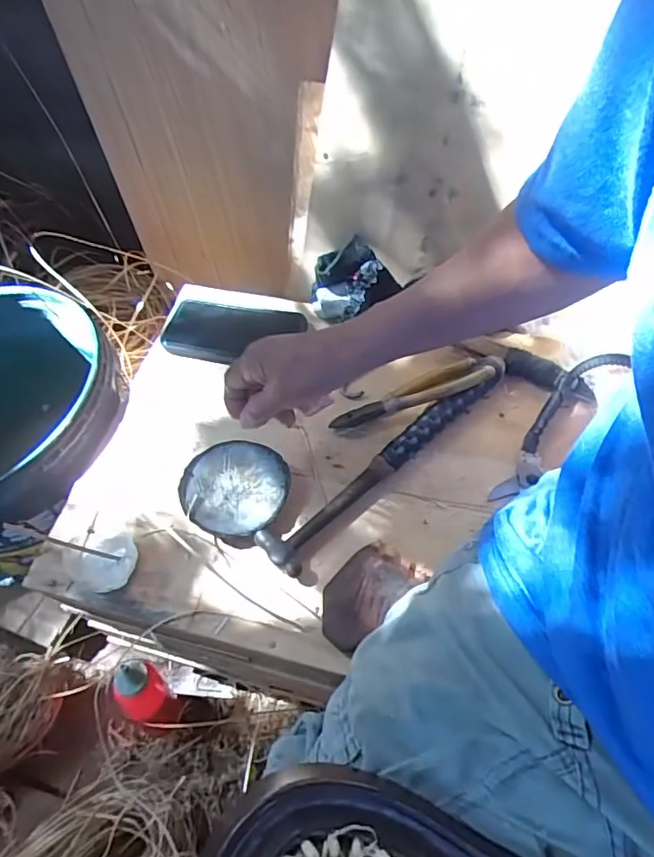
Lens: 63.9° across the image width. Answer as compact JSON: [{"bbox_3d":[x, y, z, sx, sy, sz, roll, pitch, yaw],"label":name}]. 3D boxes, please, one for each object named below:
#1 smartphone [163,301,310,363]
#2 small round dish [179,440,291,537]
[{"bbox_3d":[-0.108,-0.113,0.607,0.155,0.012,0.078,4,63,2],"label":"smartphone"},{"bbox_3d":[-0.086,0.056,0.496,0.098,0.022,0.088,-8,57,-2],"label":"small round dish"}]

